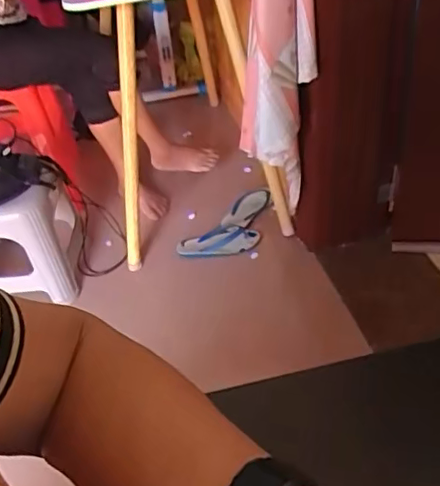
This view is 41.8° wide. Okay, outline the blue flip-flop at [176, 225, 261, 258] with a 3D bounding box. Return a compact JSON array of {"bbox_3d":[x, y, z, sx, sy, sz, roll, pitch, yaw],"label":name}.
[{"bbox_3d":[-0.003,-0.004,1.764,0.254,0.068,0.102,-5,41,1],"label":"blue flip-flop"}]

